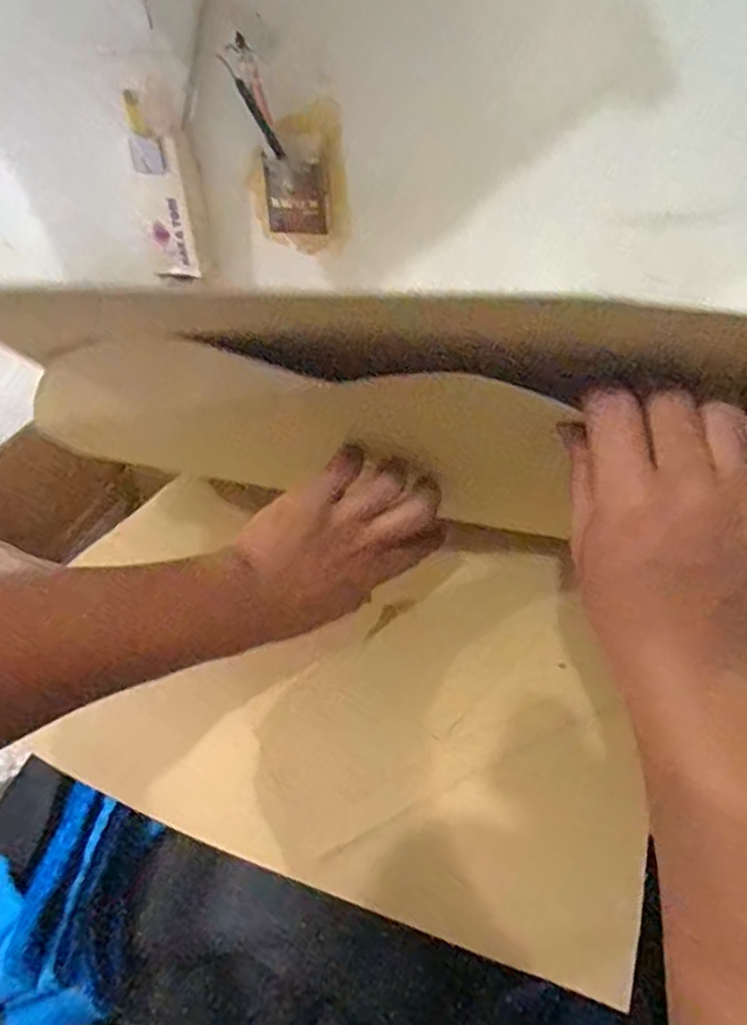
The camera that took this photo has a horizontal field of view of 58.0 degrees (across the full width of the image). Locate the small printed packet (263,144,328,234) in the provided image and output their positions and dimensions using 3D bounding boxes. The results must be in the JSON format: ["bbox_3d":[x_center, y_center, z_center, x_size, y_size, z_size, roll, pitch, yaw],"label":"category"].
[{"bbox_3d":[-0.071,-0.290,0.610,0.055,0.073,0.015,5,39,8],"label":"small printed packet"}]

